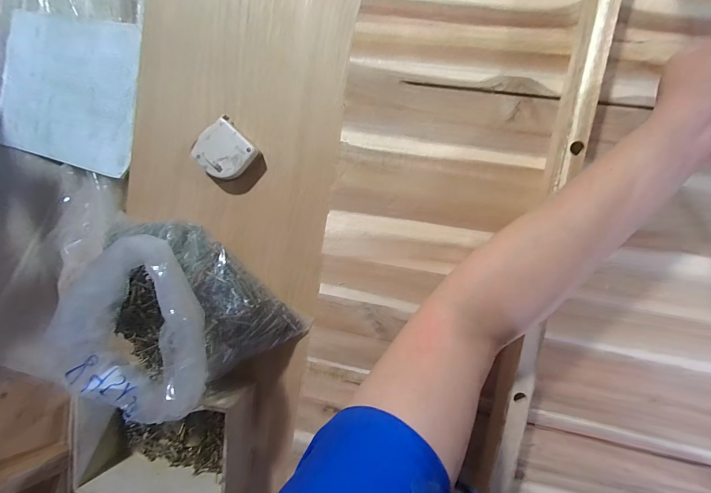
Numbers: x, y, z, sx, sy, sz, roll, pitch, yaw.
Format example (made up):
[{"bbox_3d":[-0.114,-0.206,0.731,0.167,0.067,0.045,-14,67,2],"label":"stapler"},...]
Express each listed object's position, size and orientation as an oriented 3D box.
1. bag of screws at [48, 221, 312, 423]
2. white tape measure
[{"bbox_3d":[-0.205,0.092,0.365,0.200,0.134,0.191,-41,87,9],"label":"bag of screws"},{"bbox_3d":[-0.156,-0.113,0.399,0.060,0.030,0.066,-44,87,9],"label":"white tape measure"}]

